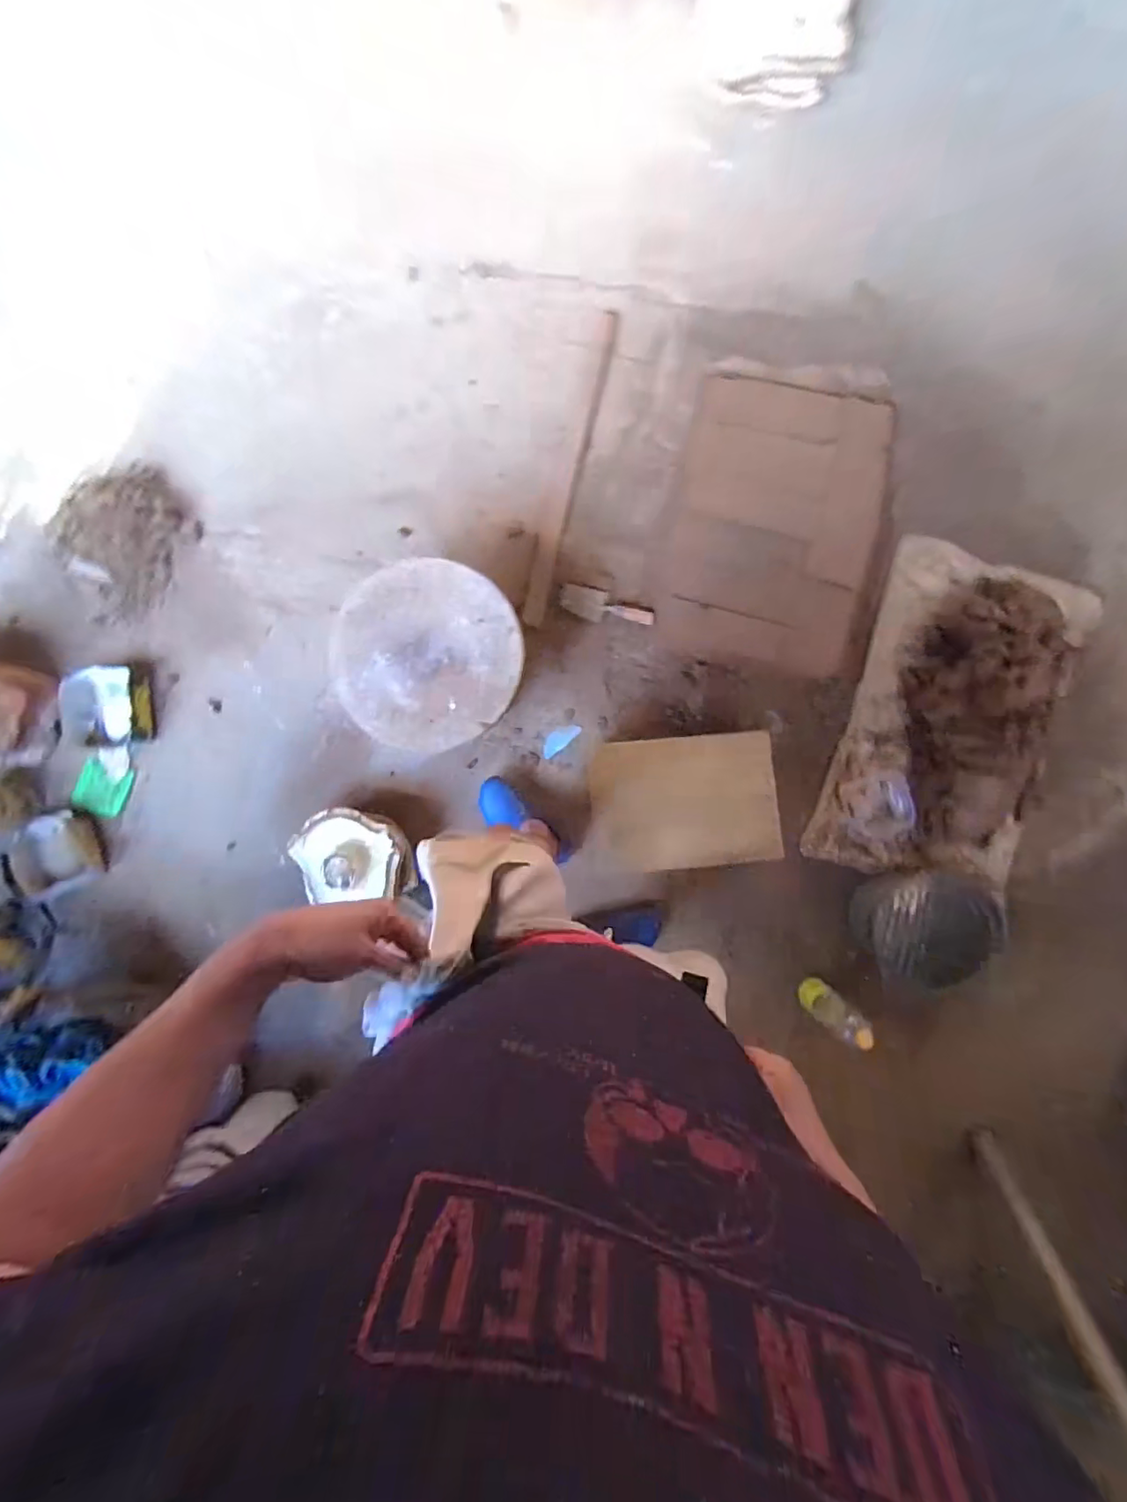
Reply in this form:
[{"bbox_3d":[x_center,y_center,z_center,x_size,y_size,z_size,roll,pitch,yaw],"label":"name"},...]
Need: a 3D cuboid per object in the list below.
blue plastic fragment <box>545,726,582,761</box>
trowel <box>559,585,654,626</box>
[{"bbox_3d":[-0.010,-0.032,1.460,0.120,0.010,0.049,-40,77,0],"label":"blue plastic fragment"},{"bbox_3d":[0.113,-0.378,1.456,0.256,0.027,0.084,21,92,19],"label":"trowel"}]

